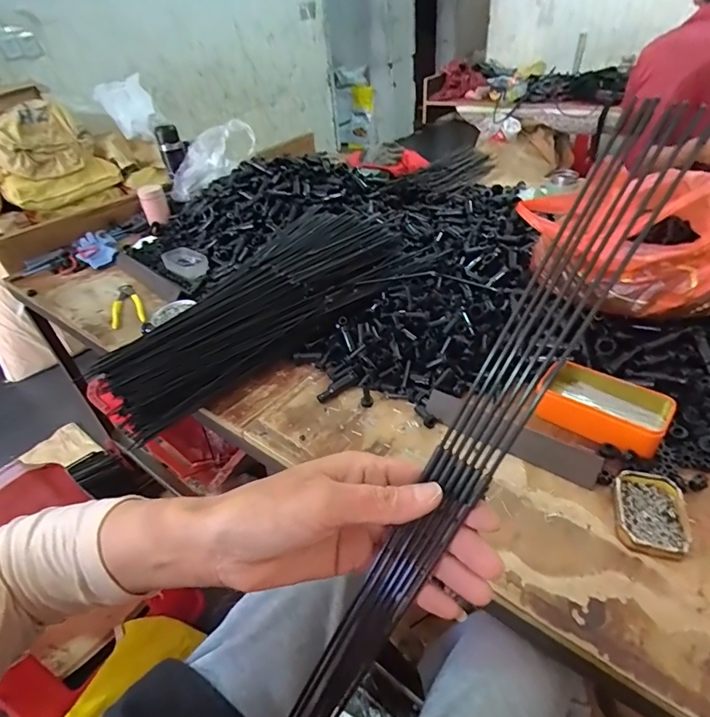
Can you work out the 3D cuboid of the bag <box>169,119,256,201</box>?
[{"bbox_3d":[-0.401,-0.538,1.214,0.298,0.119,0.085,-35,33,21],"label":"bag"}]

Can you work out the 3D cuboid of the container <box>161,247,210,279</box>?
[{"bbox_3d":[-0.392,-0.221,1.020,0.133,0.034,0.062,26,49,34],"label":"container"}]

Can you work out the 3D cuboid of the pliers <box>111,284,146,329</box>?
[{"bbox_3d":[-0.474,-0.109,0.916,0.060,0.031,0.140,-20,40,-16],"label":"pliers"}]

